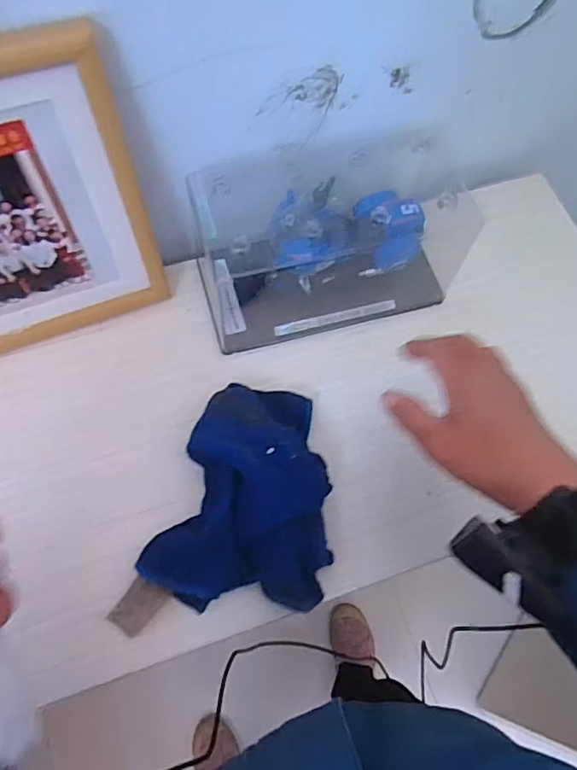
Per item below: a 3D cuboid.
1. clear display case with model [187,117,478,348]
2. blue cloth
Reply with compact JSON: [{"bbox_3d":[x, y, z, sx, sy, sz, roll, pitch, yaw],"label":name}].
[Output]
[{"bbox_3d":[0.046,-0.128,0.486,0.250,0.111,0.126,-14,69,-8],"label":"clear display case with model"},{"bbox_3d":[-0.021,0.086,0.418,0.127,0.064,0.170,20,68,5],"label":"blue cloth"}]

